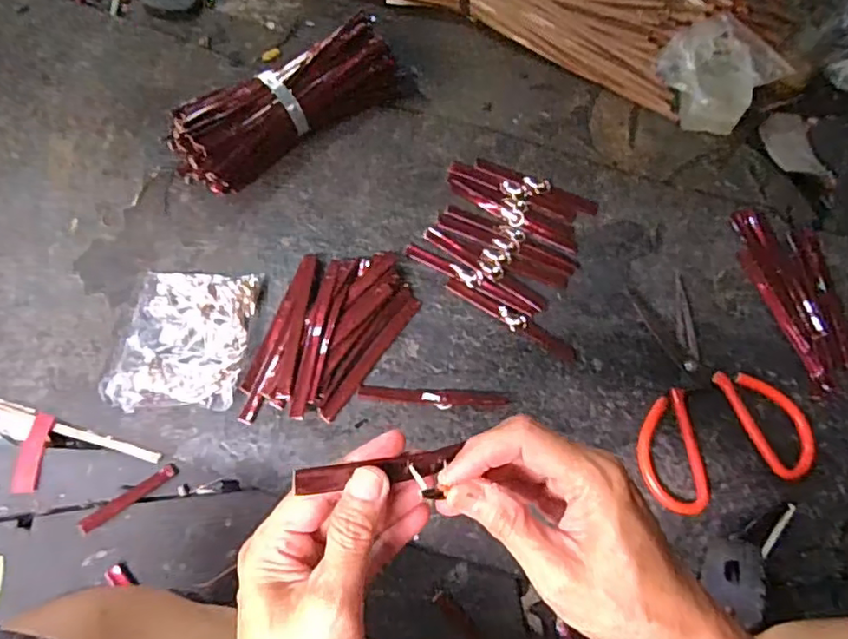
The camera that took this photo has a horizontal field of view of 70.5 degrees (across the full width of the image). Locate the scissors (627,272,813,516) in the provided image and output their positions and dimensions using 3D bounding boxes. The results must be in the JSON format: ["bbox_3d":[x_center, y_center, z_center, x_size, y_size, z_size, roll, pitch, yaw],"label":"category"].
[{"bbox_3d":[0.258,0.063,0.571,0.154,0.018,0.207,-15,70,-7],"label":"scissors"}]

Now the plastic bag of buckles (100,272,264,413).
[{"bbox_3d":[-0.228,0.018,0.574,0.116,0.018,0.141,8,69,1],"label":"plastic bag of buckles"}]

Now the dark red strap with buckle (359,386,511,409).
[{"bbox_3d":[0.009,0.075,0.570,0.140,0.008,0.017,3,69,-1],"label":"dark red strap with buckle"}]

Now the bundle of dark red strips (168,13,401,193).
[{"bbox_3d":[-0.145,-0.228,0.645,0.260,0.060,0.077,-33,72,-13],"label":"bundle of dark red strips"}]

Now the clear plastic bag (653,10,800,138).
[{"bbox_3d":[0.343,-0.289,0.703,0.127,0.042,0.129,-33,73,-13],"label":"clear plastic bag"}]

